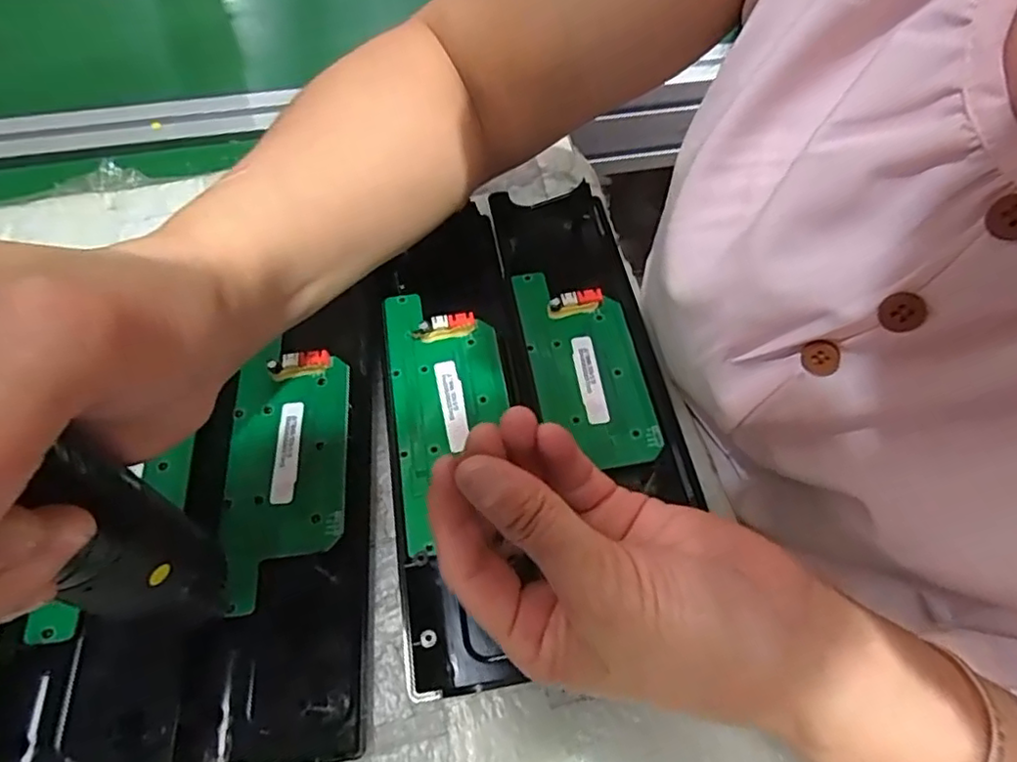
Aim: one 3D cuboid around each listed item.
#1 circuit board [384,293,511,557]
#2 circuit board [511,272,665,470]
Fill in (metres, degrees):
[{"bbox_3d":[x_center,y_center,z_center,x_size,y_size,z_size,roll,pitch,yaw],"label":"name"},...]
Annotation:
[{"bbox_3d":[-0.027,0.012,0.297,0.054,0.013,0.133,-8,60,-5],"label":"circuit board"},{"bbox_3d":[0.038,-0.011,0.309,0.053,0.012,0.113,-8,60,-5],"label":"circuit board"}]

